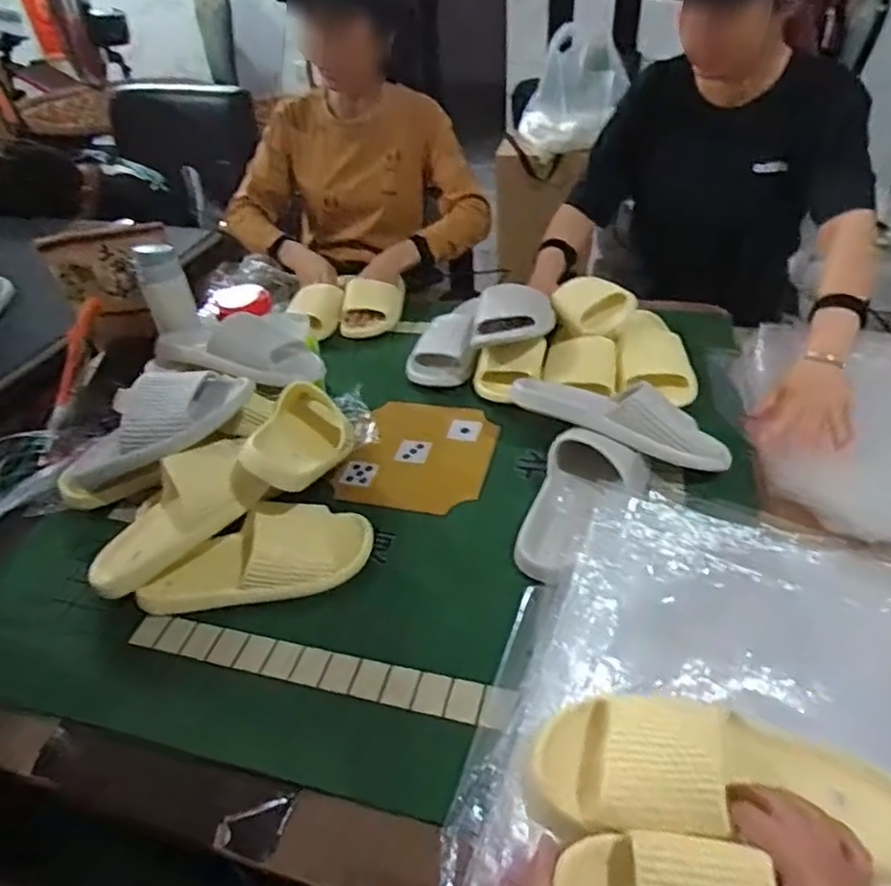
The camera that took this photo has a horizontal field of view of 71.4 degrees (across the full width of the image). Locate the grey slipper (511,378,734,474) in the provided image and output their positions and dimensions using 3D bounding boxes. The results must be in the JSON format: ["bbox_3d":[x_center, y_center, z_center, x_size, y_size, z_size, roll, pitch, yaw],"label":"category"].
[{"bbox_3d":[0.211,-0.035,0.766,0.267,0.064,0.084,16,44,22],"label":"grey slipper"}]

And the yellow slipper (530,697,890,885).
[{"bbox_3d":[0.198,0.238,0.447,0.258,0.061,0.099,5,40,4],"label":"yellow slipper"}]

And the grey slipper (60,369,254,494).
[{"bbox_3d":[-0.359,-0.024,0.765,0.260,0.081,0.121,-28,40,8],"label":"grey slipper"}]

